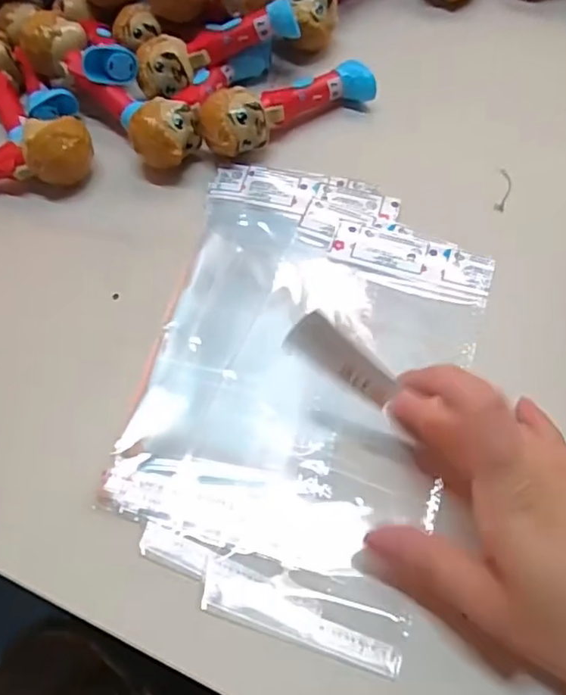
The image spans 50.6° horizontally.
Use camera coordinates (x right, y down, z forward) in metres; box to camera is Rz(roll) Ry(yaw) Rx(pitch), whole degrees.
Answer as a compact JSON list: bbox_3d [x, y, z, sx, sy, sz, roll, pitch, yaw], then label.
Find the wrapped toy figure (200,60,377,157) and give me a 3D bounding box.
[{"bbox_3d":[0.005,-0.169,0.422,0.127,0.039,0.035,-23,61,-9],"label":"wrapped toy figure"}]

